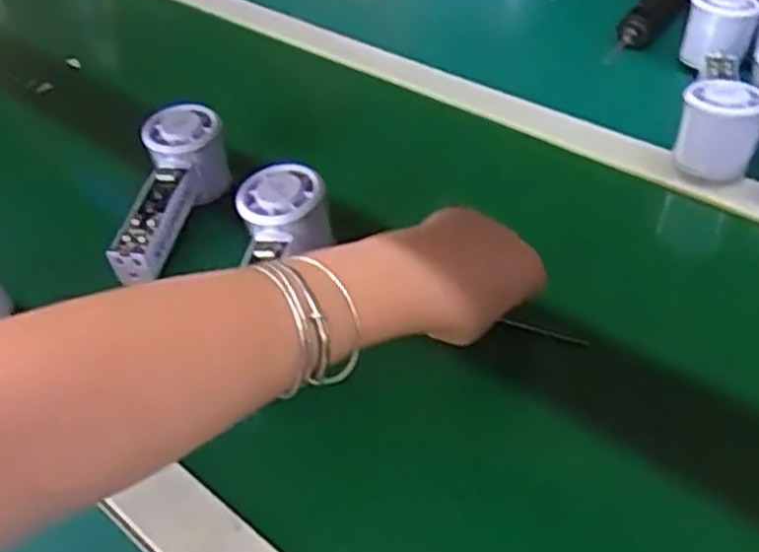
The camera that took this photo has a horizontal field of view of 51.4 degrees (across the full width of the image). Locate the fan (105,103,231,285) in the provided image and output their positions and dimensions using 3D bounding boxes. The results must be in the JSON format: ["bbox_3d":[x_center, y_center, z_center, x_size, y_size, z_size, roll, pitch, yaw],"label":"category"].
[{"bbox_3d":[-0.150,-0.060,0.567,0.053,0.056,0.145,1,42,6],"label":"fan"}]

